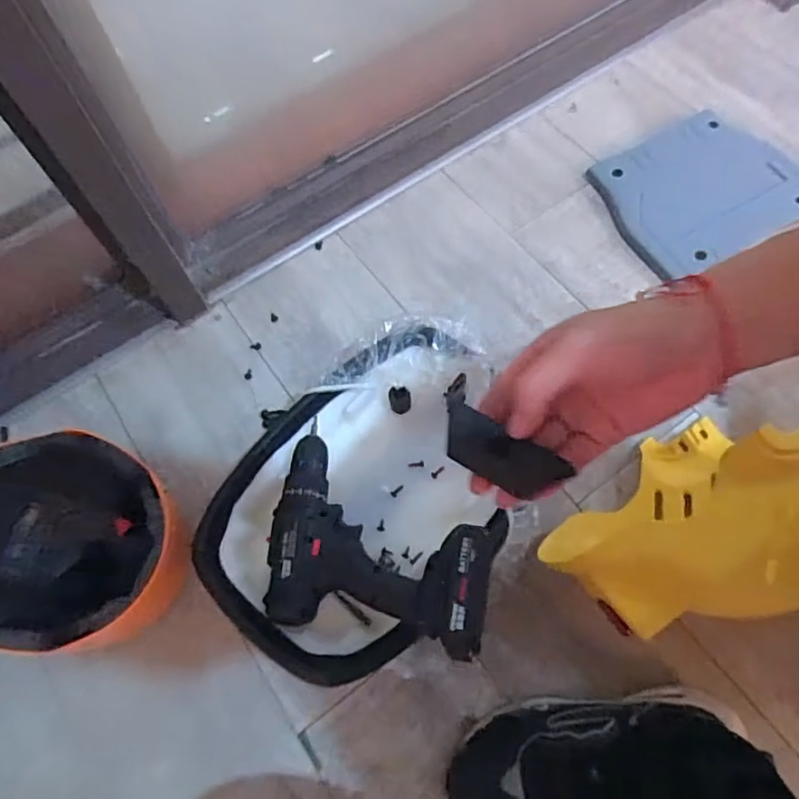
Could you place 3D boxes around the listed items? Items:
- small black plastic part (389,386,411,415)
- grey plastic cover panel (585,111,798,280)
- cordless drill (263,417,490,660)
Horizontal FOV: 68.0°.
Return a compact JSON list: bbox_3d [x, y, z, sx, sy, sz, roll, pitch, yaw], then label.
[{"bbox_3d":[0.001,0.001,0.657,0.024,0.006,0.030,-5,105,-2],"label":"small black plastic part"},{"bbox_3d":[0.443,-0.311,0.864,0.275,0.030,0.225,-24,66,-8],"label":"grey plastic cover panel"},{"bbox_3d":[-0.018,0.126,0.552,0.205,0.095,0.182,8,67,8],"label":"cordless drill"}]

